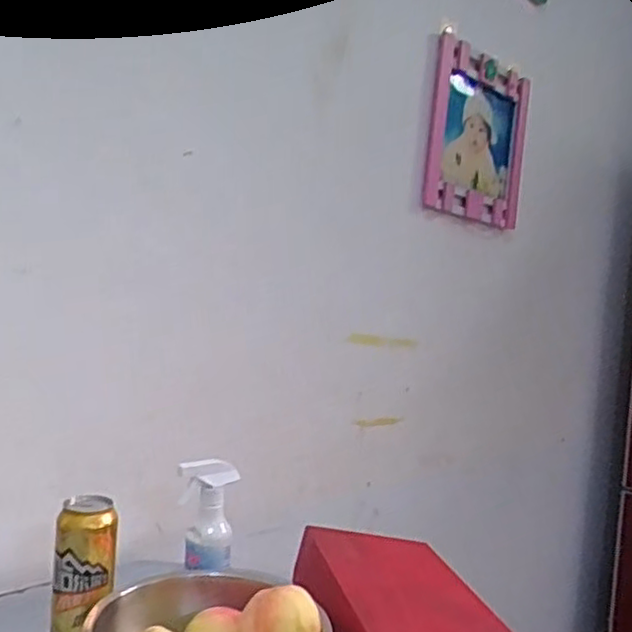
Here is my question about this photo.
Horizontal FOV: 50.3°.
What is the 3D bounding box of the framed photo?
[{"bbox_3d":[0.359,-0.395,1.496,0.320,0.360,0.034,2,6,-41],"label":"framed photo"}]

